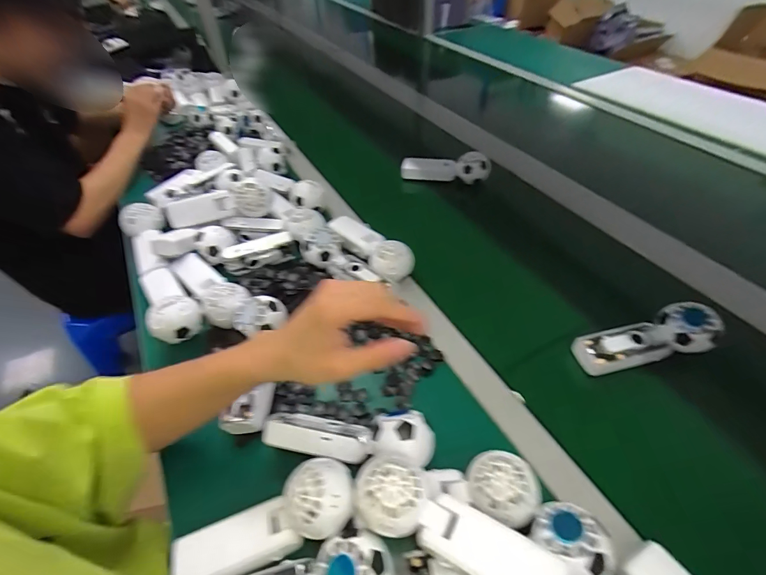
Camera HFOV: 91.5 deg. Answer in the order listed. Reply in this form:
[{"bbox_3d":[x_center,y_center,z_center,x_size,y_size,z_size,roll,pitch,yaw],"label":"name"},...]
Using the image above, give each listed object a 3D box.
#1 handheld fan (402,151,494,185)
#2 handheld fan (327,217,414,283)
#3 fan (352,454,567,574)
[{"bbox_3d":[0.129,-0.250,0.768,0.177,0.061,0.040,11,49,11],"label":"handheld fan"},{"bbox_3d":[-0.027,-0.071,0.596,0.059,0.032,0.174,-36,56,-27],"label":"handheld fan"},{"bbox_3d":[0.055,0.194,0.300,0.167,0.036,0.054,19,51,18],"label":"fan"}]

